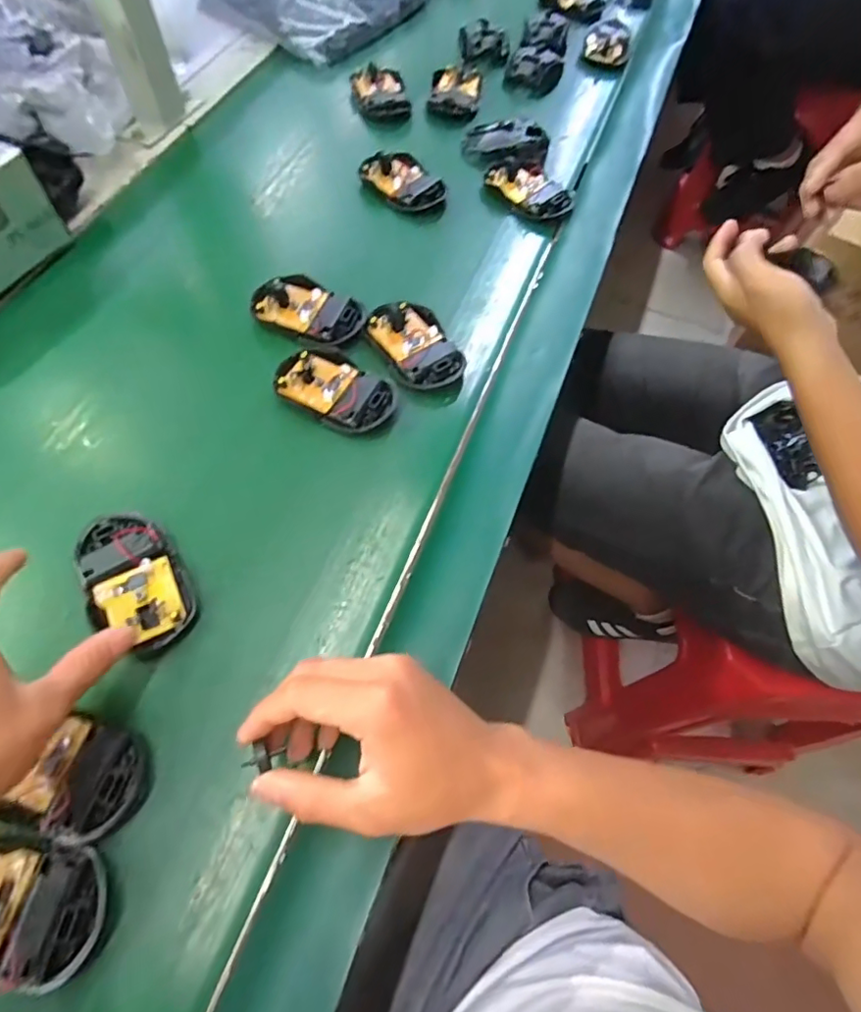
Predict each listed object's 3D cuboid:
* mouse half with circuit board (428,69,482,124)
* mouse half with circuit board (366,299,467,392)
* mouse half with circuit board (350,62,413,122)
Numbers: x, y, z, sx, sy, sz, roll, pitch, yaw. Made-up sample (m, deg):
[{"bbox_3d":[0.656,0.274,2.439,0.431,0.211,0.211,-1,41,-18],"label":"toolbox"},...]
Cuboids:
[{"bbox_3d":[0.028,-0.469,0.625,0.054,0.023,0.087,8,63,1],"label":"mouse half with circuit board"},{"bbox_3d":[-0.012,-0.133,0.441,0.056,0.021,0.084,-24,67,-14],"label":"mouse half with circuit board"},{"bbox_3d":[-0.056,-0.461,0.619,0.056,0.028,0.072,-11,64,-8],"label":"mouse half with circuit board"}]

